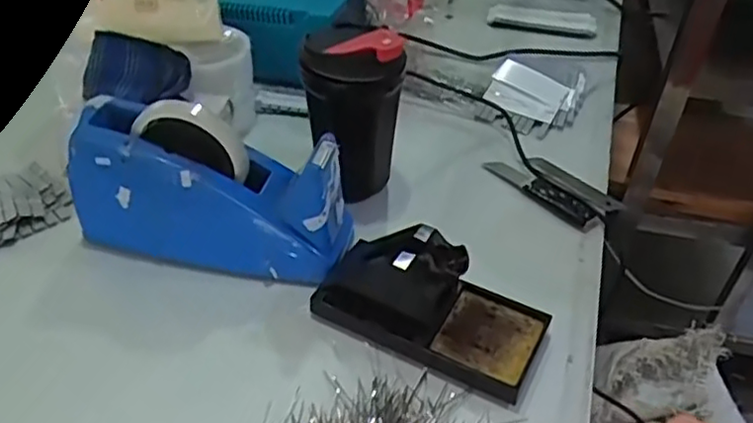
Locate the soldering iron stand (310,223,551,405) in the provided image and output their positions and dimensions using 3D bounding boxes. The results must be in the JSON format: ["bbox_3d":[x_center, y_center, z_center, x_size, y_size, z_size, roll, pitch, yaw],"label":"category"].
[{"bbox_3d":[0.039,0.055,0.467,0.154,0.071,0.074,19,43,18],"label":"soldering iron stand"}]

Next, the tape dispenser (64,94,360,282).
[{"bbox_3d":[-0.128,-0.019,0.517,0.211,0.113,0.067,9,41,6],"label":"tape dispenser"}]

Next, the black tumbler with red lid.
[{"bbox_3d":[-0.021,-0.091,0.569,0.079,0.162,0.082,2,40,-2],"label":"black tumbler with red lid"}]

